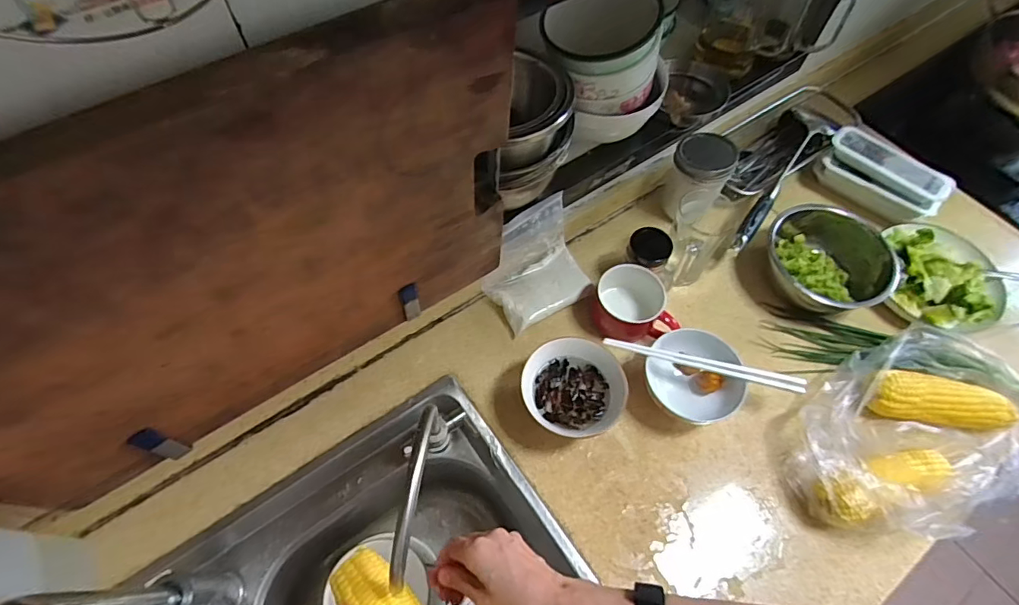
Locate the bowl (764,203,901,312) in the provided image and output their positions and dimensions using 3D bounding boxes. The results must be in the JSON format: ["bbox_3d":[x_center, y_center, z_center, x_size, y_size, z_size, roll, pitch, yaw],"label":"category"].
[{"bbox_3d":[0.446,-0.057,0.733,0.149,0.073,0.163,1,61,-1],"label":"bowl"}]

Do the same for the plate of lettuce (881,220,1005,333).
[{"bbox_3d":[0.620,-0.049,0.721,0.142,0.041,0.172,21,62,9],"label":"plate of lettuce"}]

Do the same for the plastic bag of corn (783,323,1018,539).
[{"bbox_3d":[0.499,0.136,0.607,0.335,0.114,0.194,-22,64,-13],"label":"plastic bag of corn"}]

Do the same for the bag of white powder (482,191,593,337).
[{"bbox_3d":[0.041,-0.049,0.708,0.136,0.107,0.111,-27,65,-16],"label":"bag of white powder"}]

